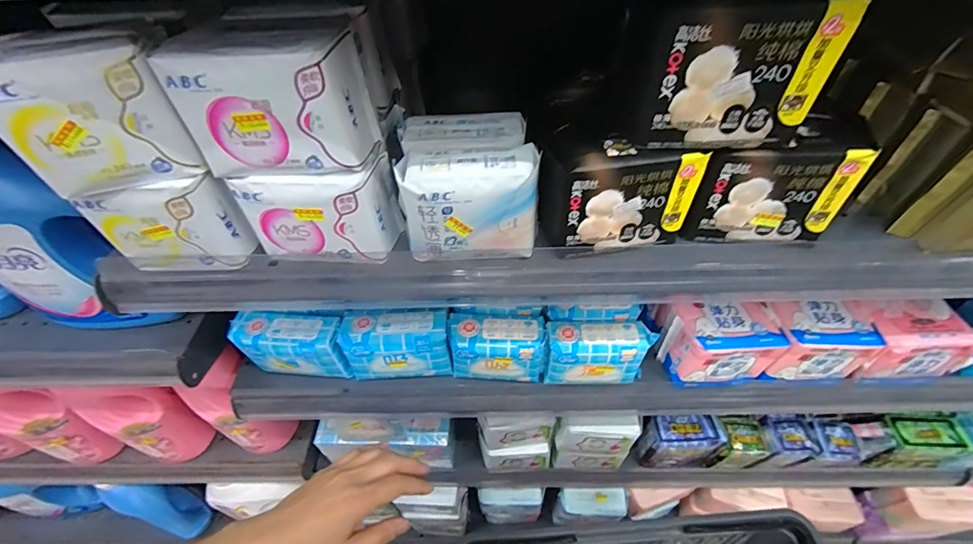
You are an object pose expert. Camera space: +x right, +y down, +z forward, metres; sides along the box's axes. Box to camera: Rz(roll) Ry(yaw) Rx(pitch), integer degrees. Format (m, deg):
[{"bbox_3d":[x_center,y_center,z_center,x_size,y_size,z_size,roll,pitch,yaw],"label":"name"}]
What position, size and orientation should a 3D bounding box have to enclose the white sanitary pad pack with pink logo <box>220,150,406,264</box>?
[{"bbox_3d":[-0.132,-0.054,0.335,0.110,0.084,0.047,1,49,2],"label":"white sanitary pad pack with pink logo"}]

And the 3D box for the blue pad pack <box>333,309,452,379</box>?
[{"bbox_3d":[-0.108,0.089,0.515,0.125,0.079,0.053,-3,49,-1],"label":"blue pad pack"}]

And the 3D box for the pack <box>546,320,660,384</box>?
[{"bbox_3d":[0.132,0.099,0.495,0.119,0.077,0.045,2,49,3],"label":"pack"}]

